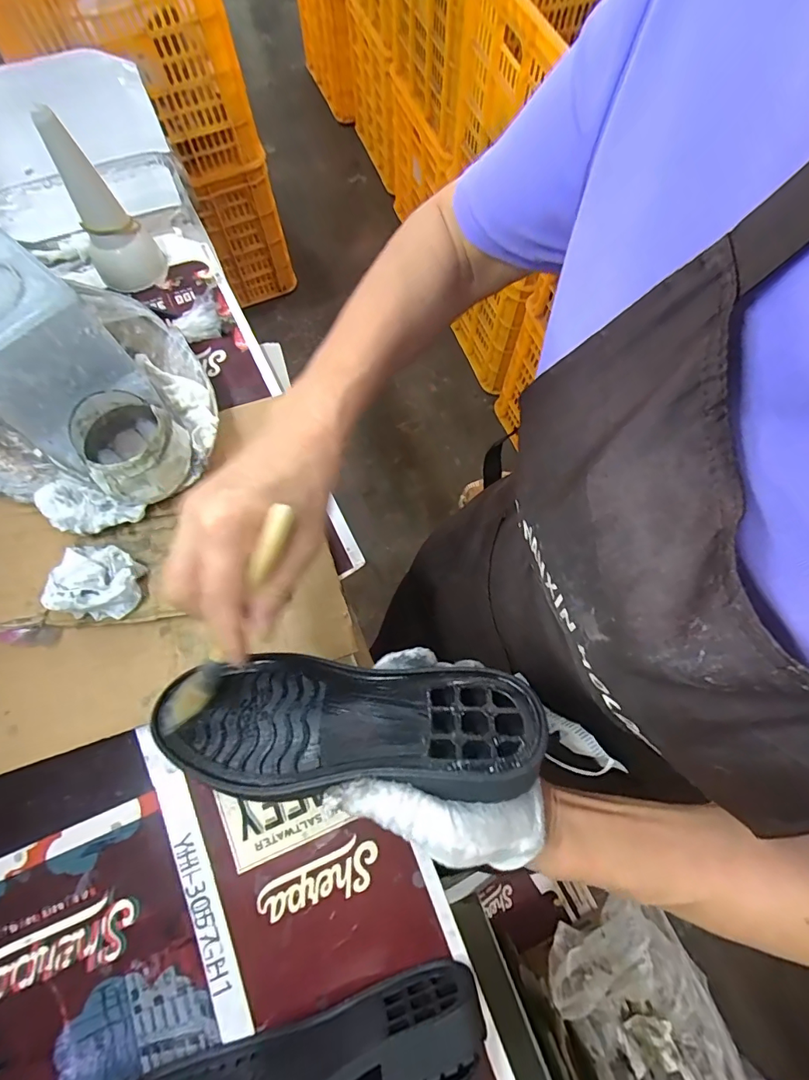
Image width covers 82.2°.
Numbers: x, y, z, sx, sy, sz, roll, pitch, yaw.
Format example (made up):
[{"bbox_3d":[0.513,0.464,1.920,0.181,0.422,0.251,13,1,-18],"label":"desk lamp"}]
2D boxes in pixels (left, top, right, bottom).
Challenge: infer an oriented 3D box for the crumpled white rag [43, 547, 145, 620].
[{"bbox_3d":[-0.234,0.031,0.354,0.059,0.029,0.054,6,71,2],"label":"crumpled white rag"}]

